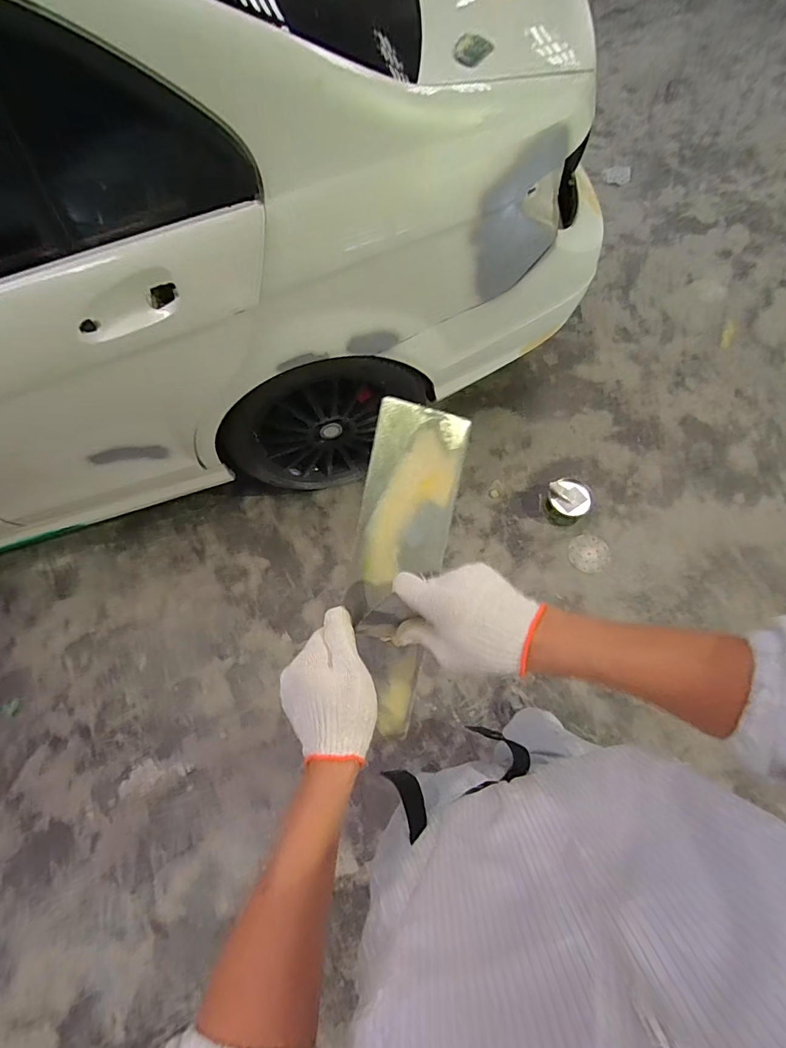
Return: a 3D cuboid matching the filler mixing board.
[{"bbox_3d":[0.006,0.047,0.445,0.096,0.008,0.328,10,90,-21],"label":"filler mixing board"}]

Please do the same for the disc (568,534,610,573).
[{"bbox_3d":[0.697,0.105,1.560,0.141,0.006,0.138,-1,68,3],"label":"disc"}]

